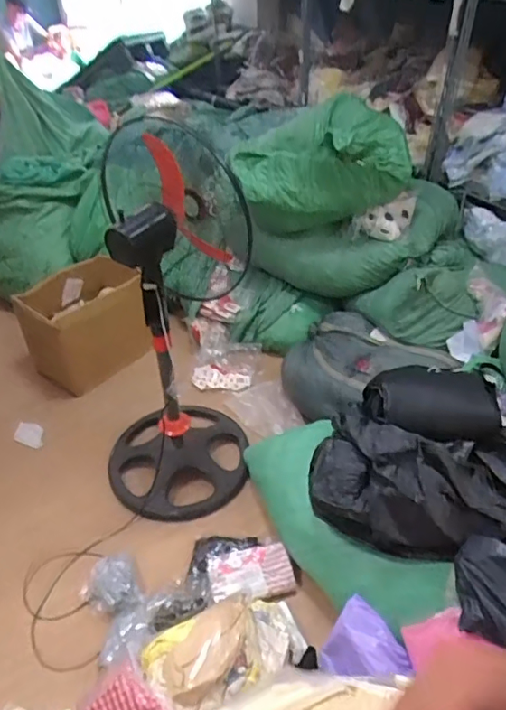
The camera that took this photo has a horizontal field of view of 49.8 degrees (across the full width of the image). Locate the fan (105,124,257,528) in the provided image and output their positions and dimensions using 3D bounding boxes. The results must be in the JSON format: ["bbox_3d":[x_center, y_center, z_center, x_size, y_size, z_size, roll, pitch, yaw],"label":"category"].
[{"bbox_3d":[-0.268,-0.012,1.533,0.374,1.004,0.403,-14,41,-13],"label":"fan"}]

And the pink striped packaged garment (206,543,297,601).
[{"bbox_3d":[-0.004,0.593,1.484,0.228,0.051,0.134,-6,40,-4],"label":"pink striped packaged garment"}]

